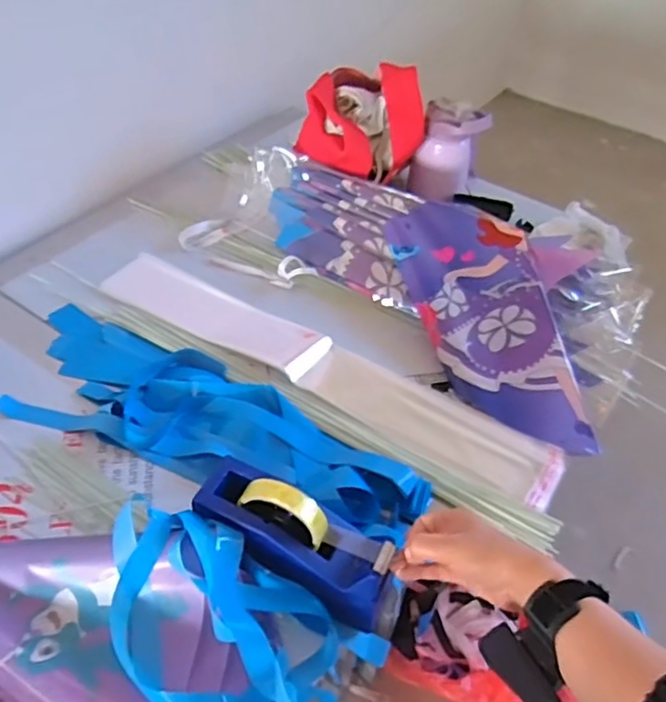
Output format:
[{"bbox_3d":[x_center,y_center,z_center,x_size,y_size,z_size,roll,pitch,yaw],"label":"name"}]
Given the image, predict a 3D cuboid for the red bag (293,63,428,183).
[{"bbox_3d":[0.042,-0.386,1.043,0.192,0.149,0.138,24,49,19],"label":"red bag"}]

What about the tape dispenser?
[{"bbox_3d":[-0.035,0.177,0.597,0.203,0.079,0.066,33,51,9],"label":"tape dispenser"}]

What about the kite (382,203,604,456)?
[{"bbox_3d":[0.223,-0.045,0.879,0.186,0.028,0.416,-14,61,-8],"label":"kite"}]

